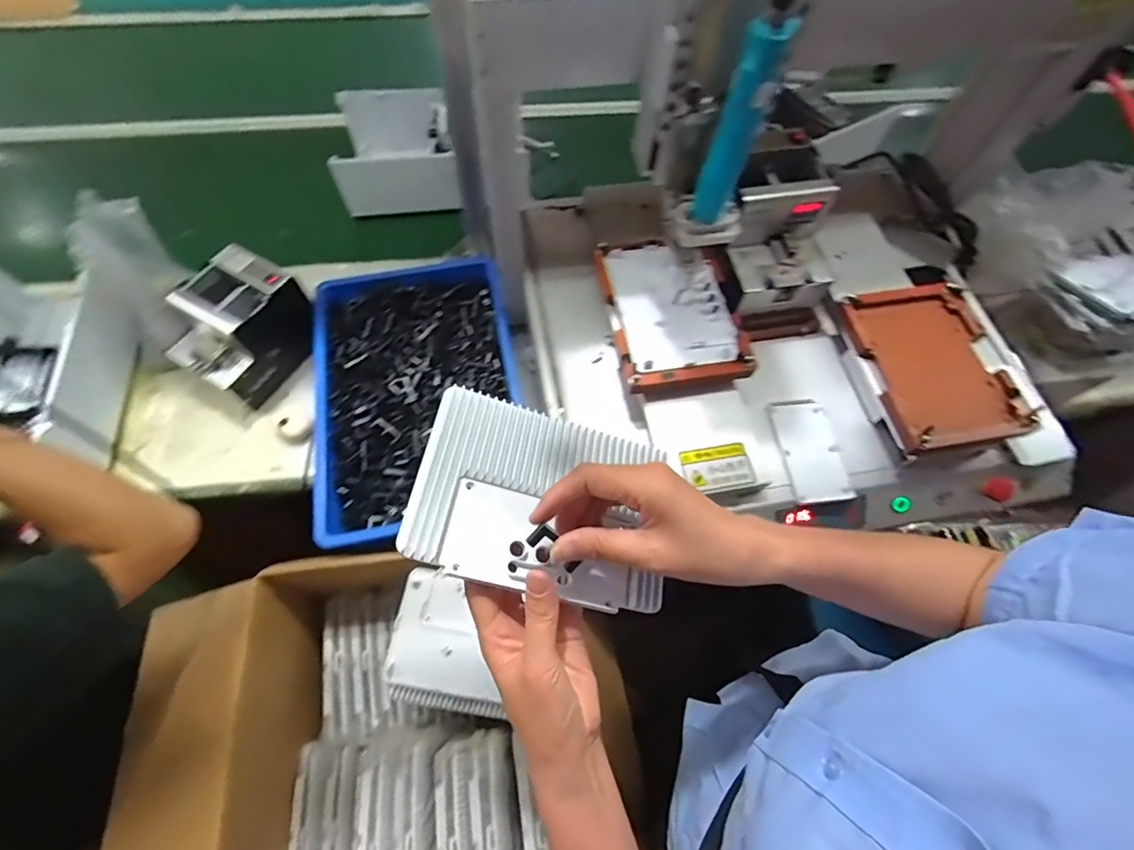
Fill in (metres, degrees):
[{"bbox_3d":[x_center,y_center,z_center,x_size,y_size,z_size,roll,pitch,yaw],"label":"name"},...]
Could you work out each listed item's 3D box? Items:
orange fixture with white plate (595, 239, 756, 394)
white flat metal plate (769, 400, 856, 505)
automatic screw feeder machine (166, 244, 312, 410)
[{"bbox_3d":[0.134,-0.148,0.634,0.153,0.037,0.218,-7,65,-6],"label":"orange fixture with white plate"},{"bbox_3d":[0.301,0.030,0.622,0.072,0.007,0.133,-6,66,-6],"label":"white flat metal plate"},{"bbox_3d":[-0.481,-0.143,0.755,0.152,0.125,0.180,30,67,12],"label":"automatic screw feeder machine"}]

